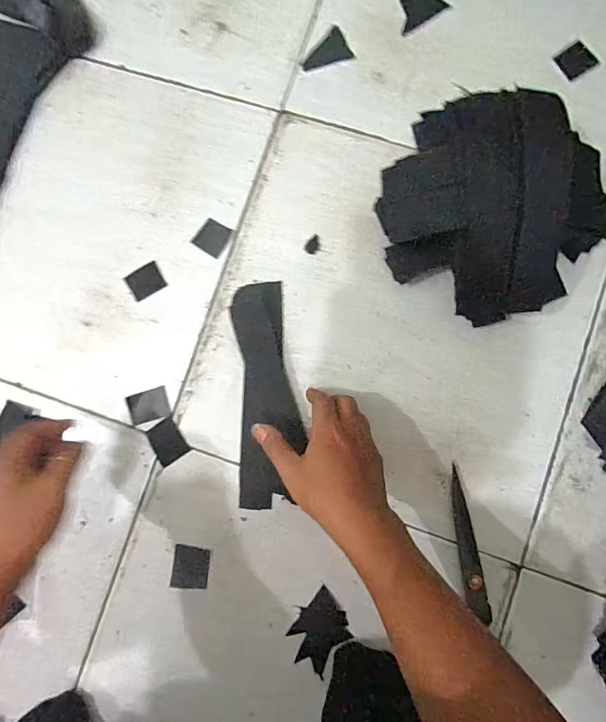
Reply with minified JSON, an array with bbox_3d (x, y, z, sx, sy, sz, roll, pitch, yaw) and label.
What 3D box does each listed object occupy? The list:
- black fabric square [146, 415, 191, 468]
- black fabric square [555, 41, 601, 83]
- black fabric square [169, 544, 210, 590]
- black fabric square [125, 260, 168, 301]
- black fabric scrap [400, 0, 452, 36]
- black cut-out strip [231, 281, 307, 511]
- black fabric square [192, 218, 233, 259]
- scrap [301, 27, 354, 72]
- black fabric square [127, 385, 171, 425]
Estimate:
[{"bbox_3d":[-0.150,0.090,0.482,0.037,0.004,0.044,-35,84,1],"label":"black fabric square"},{"bbox_3d":[0.303,-0.333,0.482,0.037,0.004,0.036,-31,80,5],"label":"black fabric square"},{"bbox_3d":[-0.120,0.221,0.466,0.039,0.004,0.042,5,86,4],"label":"black fabric square"},{"bbox_3d":[-0.181,-0.092,0.500,0.041,0.004,0.033,-28,84,1],"label":"black fabric square"},{"bbox_3d":[0.138,-0.415,0.504,0.055,0.004,0.064,-9,85,3],"label":"black fabric scrap"},{"bbox_3d":[-0.038,0.035,0.473,0.069,0.014,0.239,-3,89,-1],"label":"black cut-out strip"},{"bbox_3d":[-0.103,-0.141,0.495,0.034,0.004,0.036,34,89,6],"label":"black fabric square"},{"bbox_3d":[0.025,-0.358,0.505,0.057,0.004,0.041,-29,84,1],"label":"scrap"},{"bbox_3d":[-0.170,0.050,0.481,0.043,0.004,0.033,-17,91,-7],"label":"black fabric square"}]

